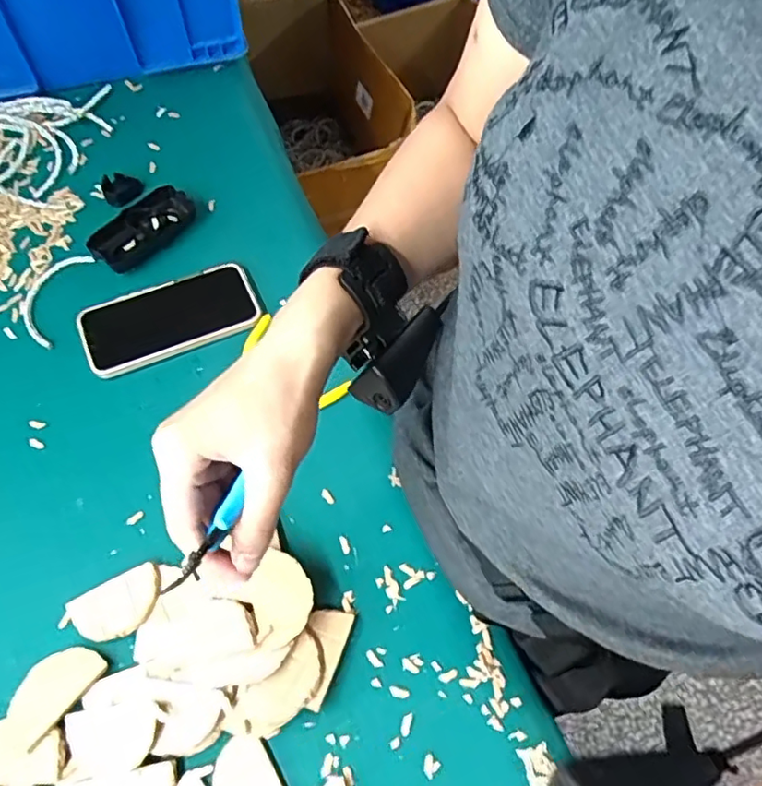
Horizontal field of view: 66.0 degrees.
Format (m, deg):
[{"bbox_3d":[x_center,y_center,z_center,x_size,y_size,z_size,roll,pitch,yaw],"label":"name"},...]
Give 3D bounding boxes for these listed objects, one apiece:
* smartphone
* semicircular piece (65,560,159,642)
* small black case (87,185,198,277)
[{"bbox_3d":[-0.205,-0.076,0.572,0.163,0.014,0.079,-24,67,-13],"label":"smartphone"},{"bbox_3d":[-0.203,0.164,0.454,0.068,0.009,0.044,-30,68,-16],"label":"semicircular piece"},{"bbox_3d":[-0.247,-0.173,0.612,0.042,0.029,0.110,38,69,16],"label":"small black case"}]

